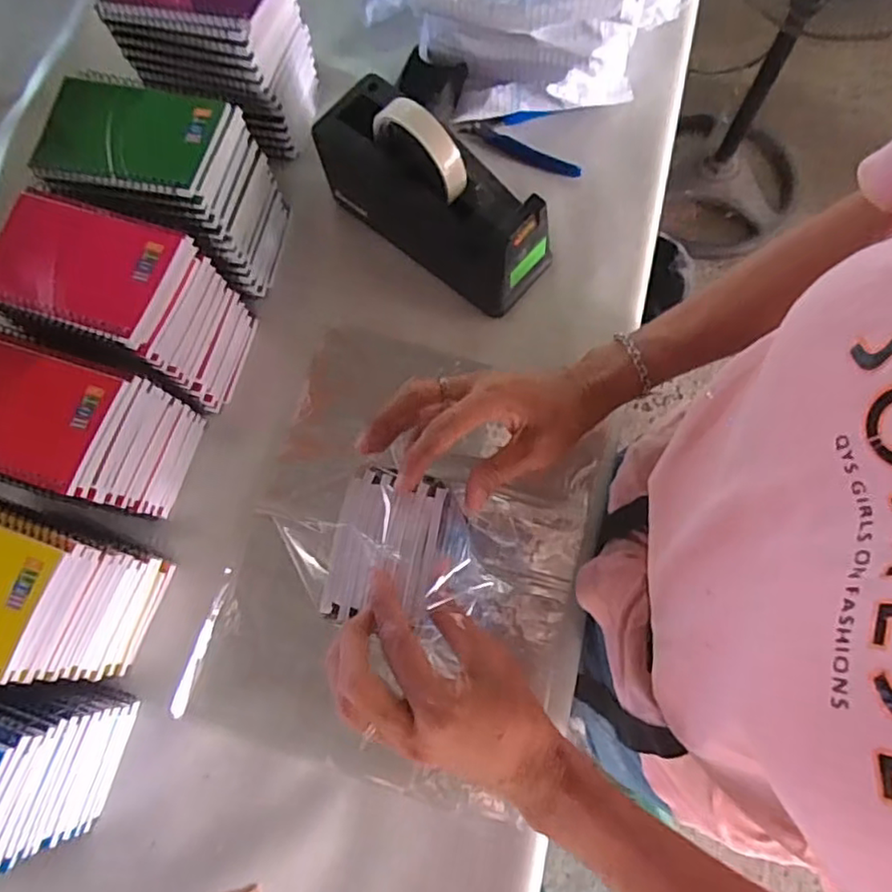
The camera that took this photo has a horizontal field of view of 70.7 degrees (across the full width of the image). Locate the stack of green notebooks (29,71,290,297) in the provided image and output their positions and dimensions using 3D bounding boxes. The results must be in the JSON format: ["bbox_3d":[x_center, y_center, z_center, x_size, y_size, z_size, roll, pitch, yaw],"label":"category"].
[{"bbox_3d":[-0.223,-0.206,0.527,0.142,0.154,0.097,13,73,3],"label":"stack of green notebooks"}]

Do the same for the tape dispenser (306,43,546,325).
[{"bbox_3d":[-0.010,-0.216,0.512,0.203,0.147,0.079,41,77,11],"label":"tape dispenser"}]

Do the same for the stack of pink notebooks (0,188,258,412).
[{"bbox_3d":[-0.247,-0.107,0.492,0.139,0.135,0.098,19,73,5],"label":"stack of pink notebooks"}]

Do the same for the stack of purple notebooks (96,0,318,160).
[{"bbox_3d":[-0.200,-0.353,0.557,0.138,0.137,0.098,8,74,6],"label":"stack of purple notebooks"}]

